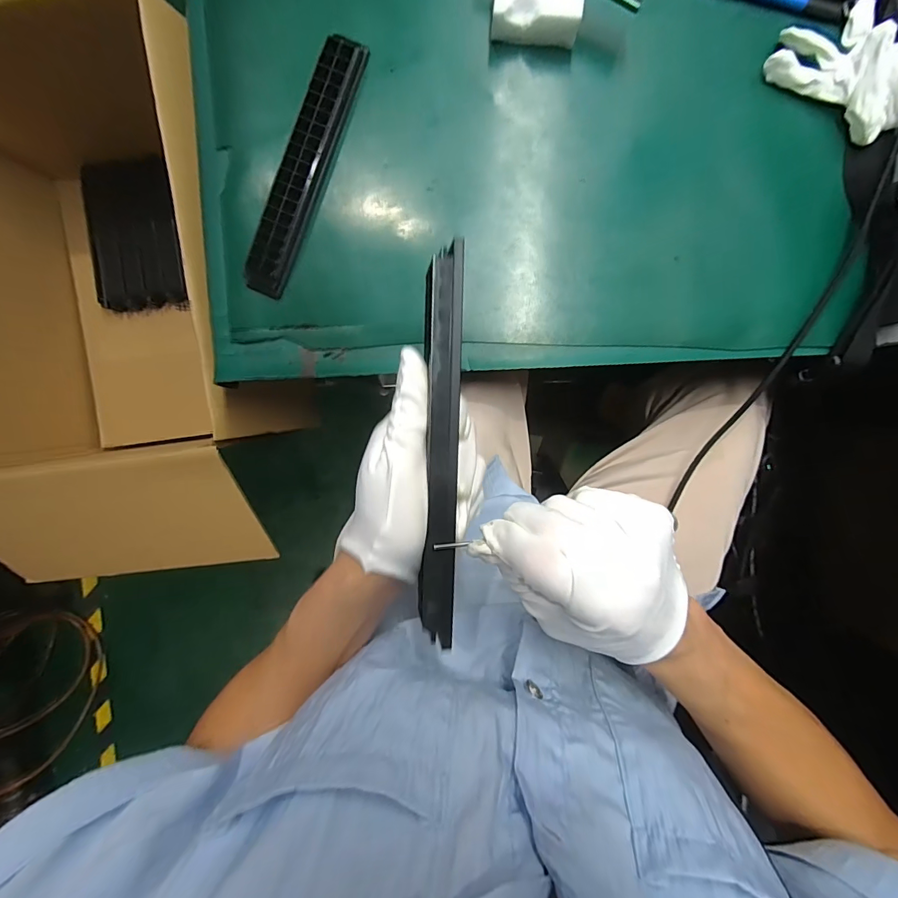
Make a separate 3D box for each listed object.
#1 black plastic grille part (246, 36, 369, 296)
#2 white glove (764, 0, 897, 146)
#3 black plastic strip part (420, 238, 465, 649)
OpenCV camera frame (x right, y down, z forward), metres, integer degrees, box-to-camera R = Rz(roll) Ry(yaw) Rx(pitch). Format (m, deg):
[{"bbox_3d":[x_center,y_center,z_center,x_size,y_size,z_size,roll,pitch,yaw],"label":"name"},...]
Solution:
[{"bbox_3d":[-0.129,-0.244,0.368,0.032,0.017,0.218,23,97,1],"label":"black plastic grille part"},{"bbox_3d":[0.319,-0.303,0.321,0.109,0.033,0.071,40,96,-1],"label":"white glove"},{"bbox_3d":[-0.004,0.002,0.229,0.019,0.009,0.215,2,95,3],"label":"black plastic strip part"}]

